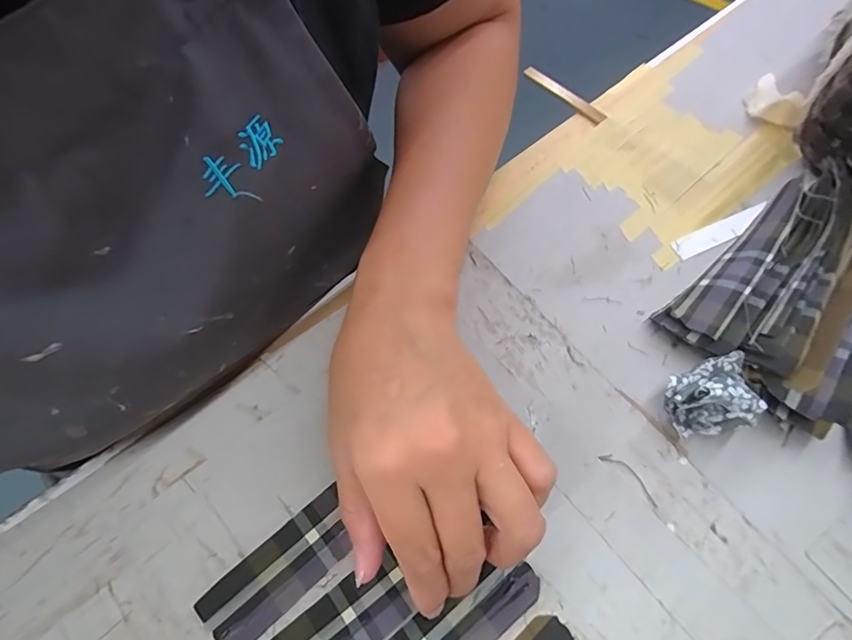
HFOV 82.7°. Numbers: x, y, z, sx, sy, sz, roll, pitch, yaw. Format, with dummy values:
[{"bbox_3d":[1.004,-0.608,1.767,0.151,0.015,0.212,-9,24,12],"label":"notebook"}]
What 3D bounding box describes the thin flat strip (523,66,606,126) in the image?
[{"bbox_3d":[0.108,-0.178,0.382,0.009,0.010,0.077,-37,67,-15],"label":"thin flat strip"}]

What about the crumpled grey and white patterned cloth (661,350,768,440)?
[{"bbox_3d":[0.145,0.039,0.250,0.037,0.040,0.034,-8,62,-1],"label":"crumpled grey and white patterned cloth"}]

